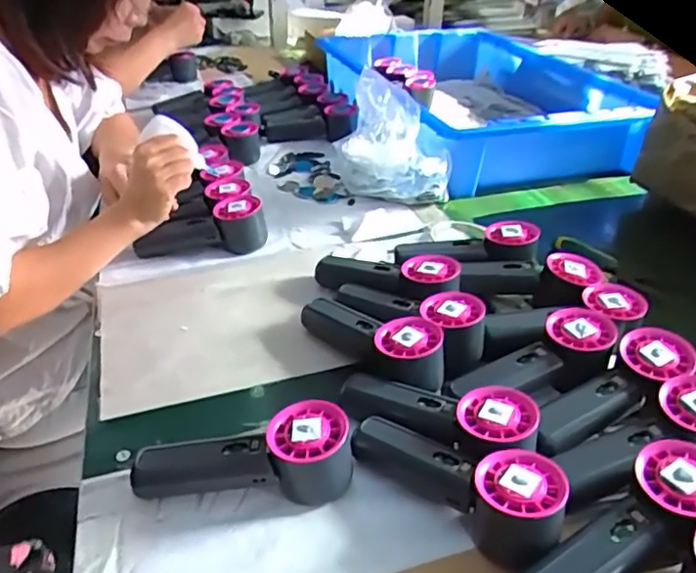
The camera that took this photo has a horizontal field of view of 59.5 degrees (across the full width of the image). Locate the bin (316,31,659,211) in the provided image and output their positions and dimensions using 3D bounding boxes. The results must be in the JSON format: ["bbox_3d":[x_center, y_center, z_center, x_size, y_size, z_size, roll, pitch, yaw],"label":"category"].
[{"bbox_3d":[0.231,-0.359,1.148,0.446,0.122,0.664,-13,35,-17],"label":"bin"}]

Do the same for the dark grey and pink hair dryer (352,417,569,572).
[{"bbox_3d":[0.076,0.131,0.429,0.152,0.053,0.053,24,41,33],"label":"dark grey and pink hair dryer"}]

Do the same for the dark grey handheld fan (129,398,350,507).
[{"bbox_3d":[-0.076,0.122,0.446,0.154,0.055,0.058,2,34,5],"label":"dark grey handheld fan"}]

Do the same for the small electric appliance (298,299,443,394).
[{"bbox_3d":[0.022,0.045,0.555,0.059,0.051,0.161,-25,40,-32],"label":"small electric appliance"}]

